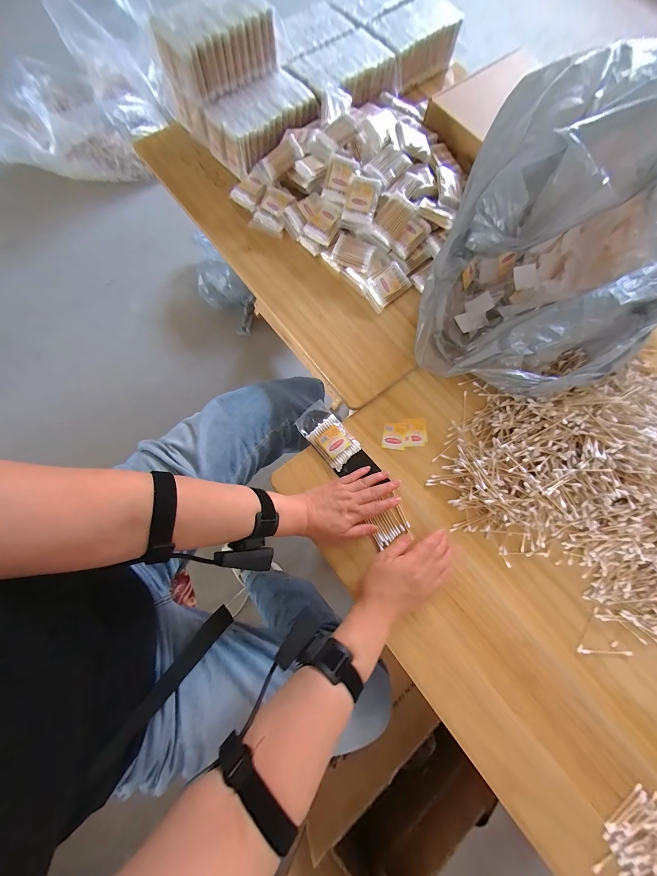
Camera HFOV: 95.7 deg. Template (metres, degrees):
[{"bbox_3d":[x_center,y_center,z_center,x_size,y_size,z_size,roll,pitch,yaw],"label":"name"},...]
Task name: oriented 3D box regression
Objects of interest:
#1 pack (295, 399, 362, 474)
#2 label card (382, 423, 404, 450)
[{"bbox_3d":[-0.002,-0.005,0.502,0.062,0.013,0.111,-39,80,-10],"label":"pack"},{"bbox_3d":[0.111,-0.003,0.514,0.038,0.004,0.046,3,77,-4],"label":"label card"}]

